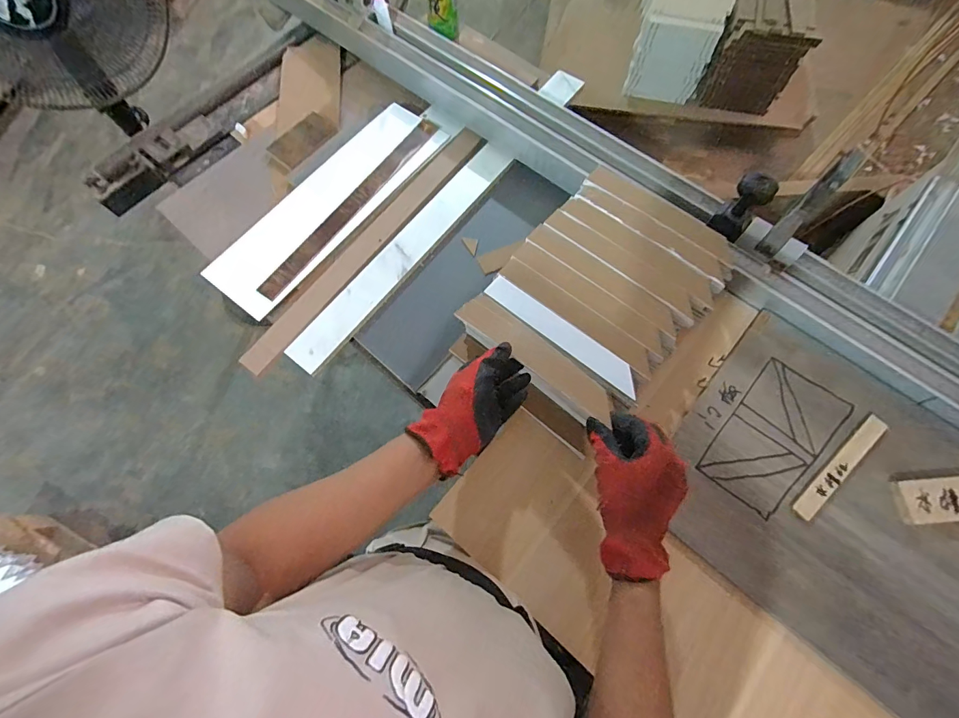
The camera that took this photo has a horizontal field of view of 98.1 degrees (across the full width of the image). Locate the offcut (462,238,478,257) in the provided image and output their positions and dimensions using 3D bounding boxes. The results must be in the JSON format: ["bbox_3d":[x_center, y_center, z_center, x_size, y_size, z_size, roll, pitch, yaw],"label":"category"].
[{"bbox_3d":[-0.012,-0.203,0.740,0.022,0.008,0.038,-29,71,-9],"label":"offcut"}]

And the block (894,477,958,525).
[{"bbox_3d":[0.592,0.175,0.518,0.136,0.010,0.051,-5,70,0],"label":"block"}]

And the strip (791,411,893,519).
[{"bbox_3d":[0.470,0.140,0.540,0.180,0.009,0.027,-40,74,-12],"label":"strip"}]

